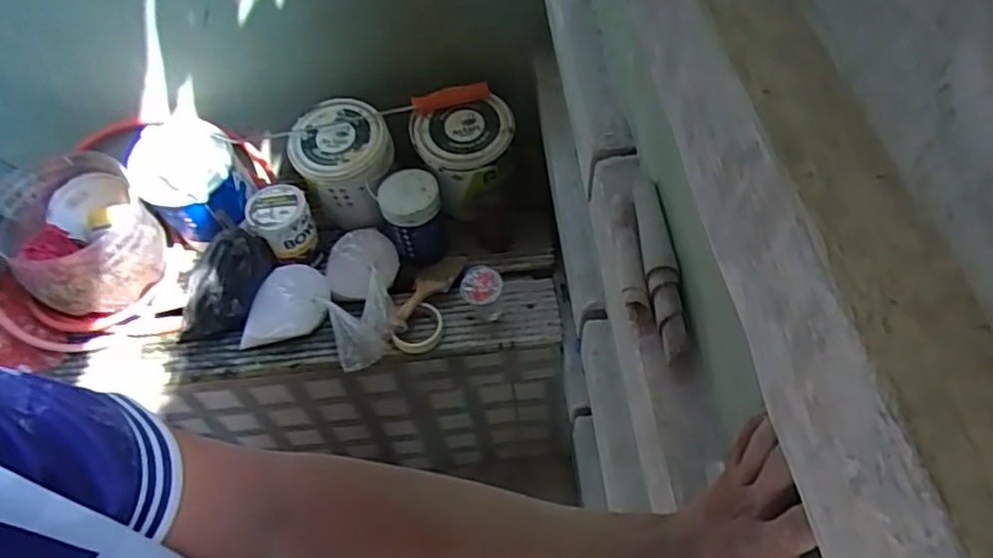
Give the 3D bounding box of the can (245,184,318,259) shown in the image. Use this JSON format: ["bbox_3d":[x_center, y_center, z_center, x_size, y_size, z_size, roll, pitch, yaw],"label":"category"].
[{"bbox_3d":[-0.393,-0.108,1.222,0.104,0.087,0.114,-3,53,3],"label":"can"}]

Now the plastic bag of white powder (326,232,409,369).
[{"bbox_3d":[-0.234,0.030,1.175,0.132,0.084,0.252,-4,66,2],"label":"plastic bag of white powder"}]

